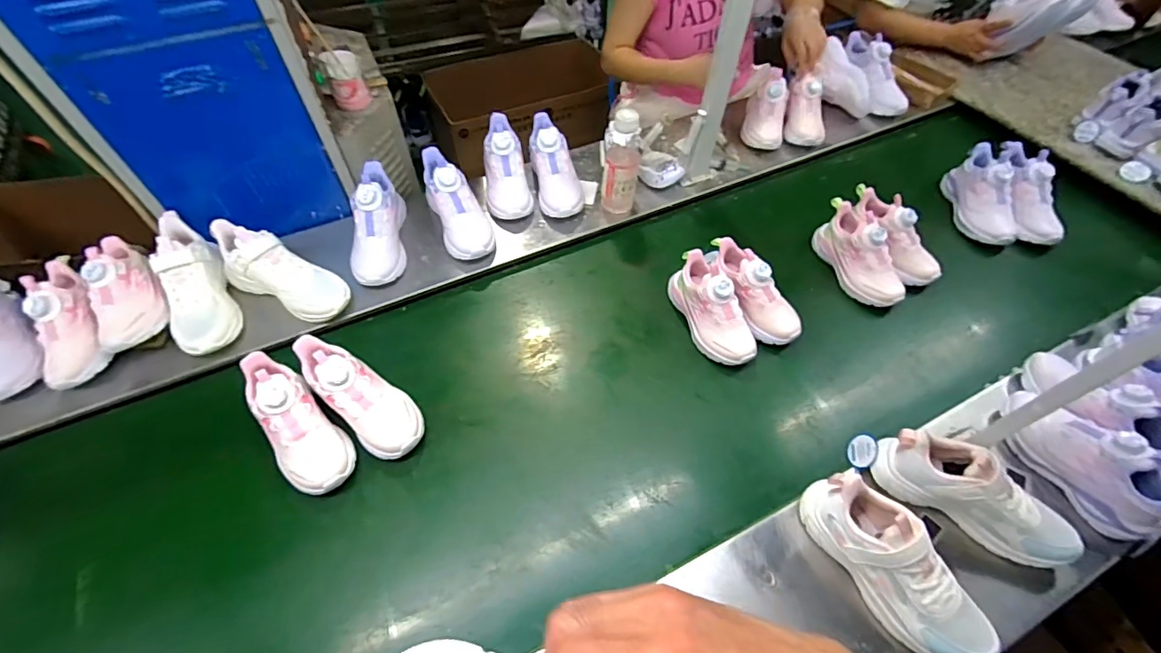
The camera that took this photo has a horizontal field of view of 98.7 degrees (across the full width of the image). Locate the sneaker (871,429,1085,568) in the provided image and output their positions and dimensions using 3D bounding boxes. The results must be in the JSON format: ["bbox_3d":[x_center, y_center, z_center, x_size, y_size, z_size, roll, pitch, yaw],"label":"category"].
[{"bbox_3d":[0.487,0.203,0.606,0.218,0.091,0.086,29,64,17],"label":"sneaker"}]

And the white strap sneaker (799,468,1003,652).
[{"bbox_3d":[0.357,0.275,0.569,0.078,0.105,0.226,-30,63,-15],"label":"white strap sneaker"}]

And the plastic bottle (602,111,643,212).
[{"bbox_3d":[0.072,-0.289,0.891,0.067,0.192,0.060,7,60,5],"label":"plastic bottle"}]

